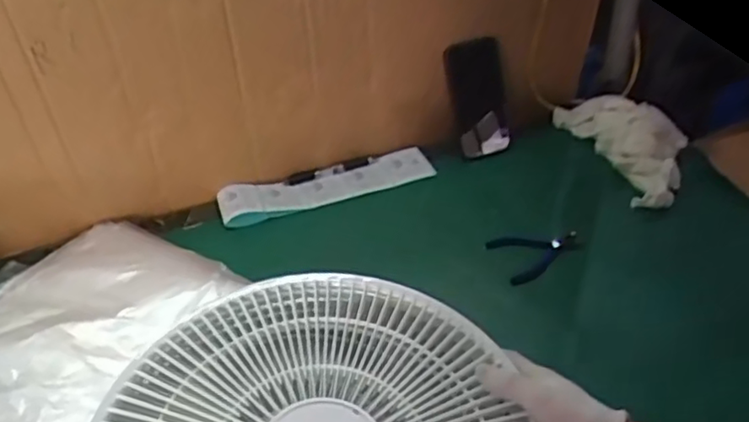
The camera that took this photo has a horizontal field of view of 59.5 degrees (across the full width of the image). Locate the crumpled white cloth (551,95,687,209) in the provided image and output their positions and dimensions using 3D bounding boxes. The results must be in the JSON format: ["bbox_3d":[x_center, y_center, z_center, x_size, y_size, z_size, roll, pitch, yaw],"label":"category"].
[{"bbox_3d":[0.366,-0.105,0.917,0.135,0.047,0.247,-14,41,-10],"label":"crumpled white cloth"}]

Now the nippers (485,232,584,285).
[{"bbox_3d":[0.201,0.048,0.815,0.106,0.015,0.071,-19,43,-16],"label":"nippers"}]

